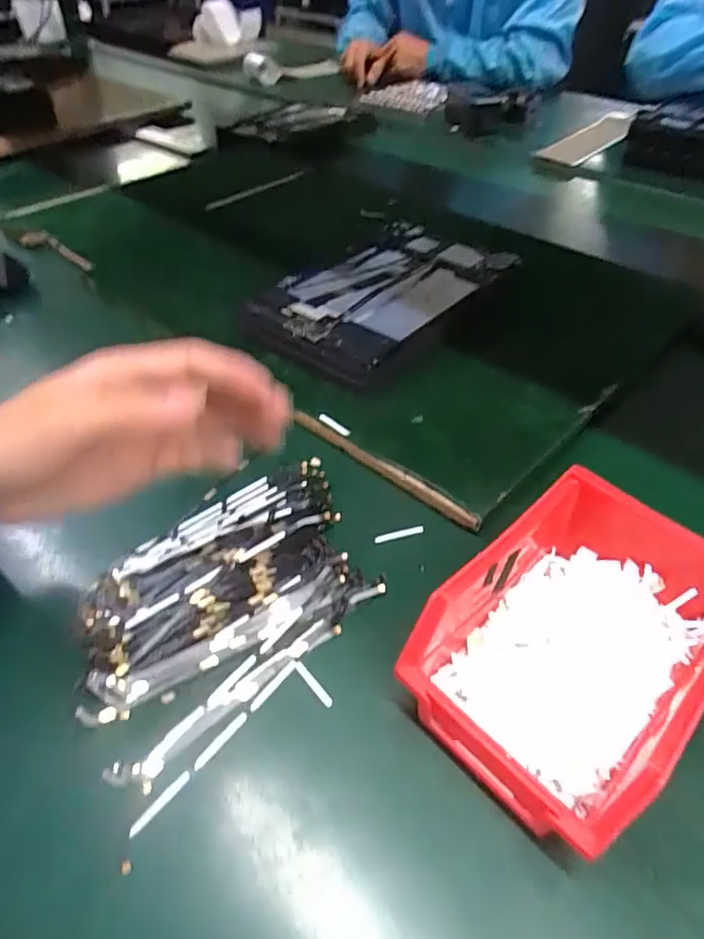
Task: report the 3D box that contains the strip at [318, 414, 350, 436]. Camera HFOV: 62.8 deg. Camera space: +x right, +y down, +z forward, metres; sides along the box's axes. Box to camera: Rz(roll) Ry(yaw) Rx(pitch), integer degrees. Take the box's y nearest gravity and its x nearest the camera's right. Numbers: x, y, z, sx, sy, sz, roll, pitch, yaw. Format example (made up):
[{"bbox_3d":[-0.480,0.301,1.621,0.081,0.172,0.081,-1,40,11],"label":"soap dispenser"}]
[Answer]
[{"bbox_3d":[-0.013,-0.033,0.424,0.030,0.004,0.006,32,58,29],"label":"strip"}]

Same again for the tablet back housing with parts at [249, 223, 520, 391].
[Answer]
[{"bbox_3d":[0.023,-0.157,0.529,0.151,0.030,0.245,29,56,27],"label":"tablet back housing with parts"}]

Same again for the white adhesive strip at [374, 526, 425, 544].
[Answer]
[{"bbox_3d":[0.030,0.041,0.368,0.032,0.004,0.004,-14,49,-8],"label":"white adhesive strip"}]

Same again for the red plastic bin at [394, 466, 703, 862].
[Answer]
[{"bbox_3d":[0.106,0.084,0.271,0.142,0.072,0.105,-33,52,-27],"label":"red plastic bin"}]

